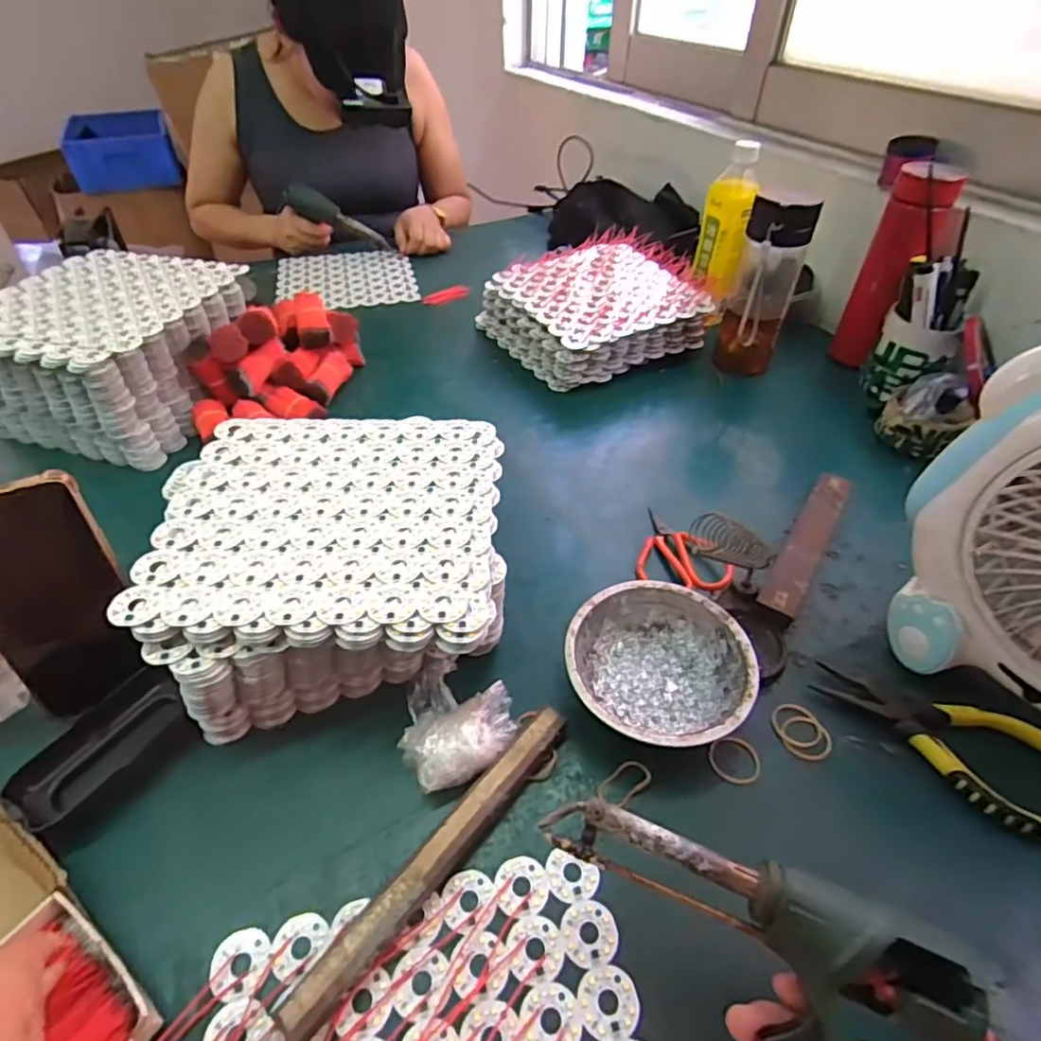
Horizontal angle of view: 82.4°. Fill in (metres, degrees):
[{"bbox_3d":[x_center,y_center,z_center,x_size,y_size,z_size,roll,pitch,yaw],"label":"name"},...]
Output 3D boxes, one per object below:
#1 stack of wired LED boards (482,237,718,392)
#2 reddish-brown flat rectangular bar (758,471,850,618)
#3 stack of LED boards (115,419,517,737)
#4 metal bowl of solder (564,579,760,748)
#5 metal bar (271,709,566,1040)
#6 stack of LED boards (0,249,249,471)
[{"bbox_3d":[0.106,-0.281,0.792,0.249,0.080,0.226,-23,50,-23],"label":"stack of wired LED boards"},{"bbox_3d":[0.255,0.019,0.531,0.030,0.027,0.198,26,50,23],"label":"reddish-brown flat rectangular bar"},{"bbox_3d":[-0.133,0.026,0.456,0.237,0.096,0.232,-5,45,-6],"label":"stack of LED boards"},{"bbox_3d":[0.097,0.104,0.426,0.125,0.037,0.125,1,45,-1],"label":"metal bowl of solder"},{"bbox_3d":[-0.047,0.195,0.354,0.025,0.019,0.214,31,52,27],"label":"metal bar"},{"bbox_3d":[-0.451,-0.197,0.673,0.213,0.113,0.237,11,46,9],"label":"stack of LED boards"}]

